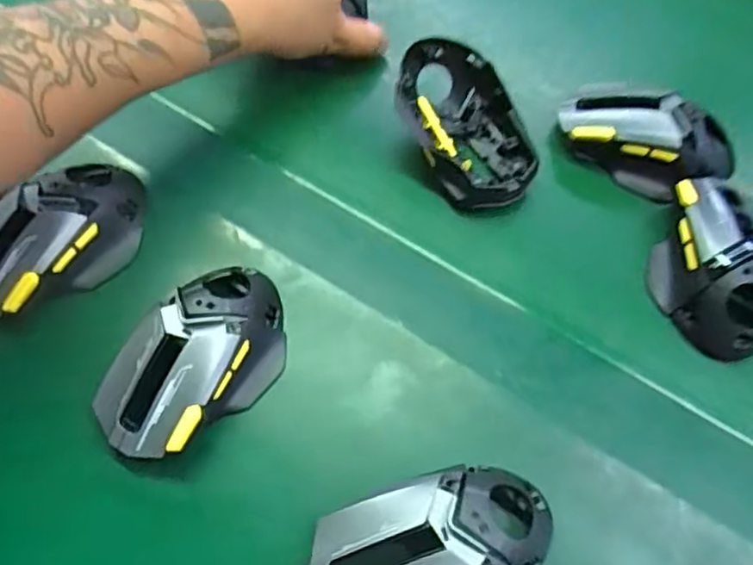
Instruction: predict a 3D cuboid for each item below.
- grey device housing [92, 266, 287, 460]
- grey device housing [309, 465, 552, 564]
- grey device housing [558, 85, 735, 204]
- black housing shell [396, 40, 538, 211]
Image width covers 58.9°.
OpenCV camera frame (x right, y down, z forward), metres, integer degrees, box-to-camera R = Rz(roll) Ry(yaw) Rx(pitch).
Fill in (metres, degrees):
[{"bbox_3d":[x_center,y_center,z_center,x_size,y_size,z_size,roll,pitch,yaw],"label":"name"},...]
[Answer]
[{"bbox_3d":[-0.097,0.042,0.363,0.071,0.039,0.119,35,69,16],"label":"grey device housing"},{"bbox_3d":[0.028,0.131,0.319,0.115,0.035,0.069,-13,64,-6],"label":"grey device housing"},{"bbox_3d":[0.179,-0.095,0.442,0.113,0.035,0.061,26,66,13],"label":"grey device housing"},{"bbox_3d":[0.057,-0.103,0.441,0.067,0.038,0.118,-24,80,-7],"label":"black housing shell"}]

